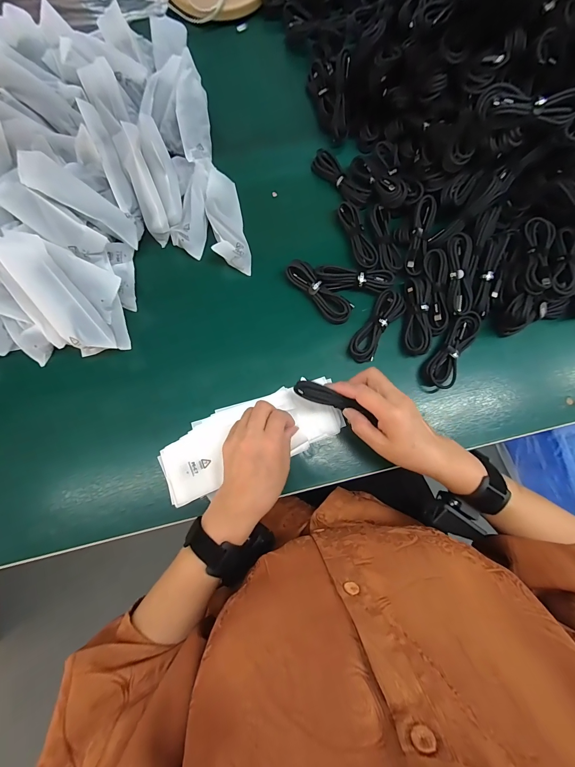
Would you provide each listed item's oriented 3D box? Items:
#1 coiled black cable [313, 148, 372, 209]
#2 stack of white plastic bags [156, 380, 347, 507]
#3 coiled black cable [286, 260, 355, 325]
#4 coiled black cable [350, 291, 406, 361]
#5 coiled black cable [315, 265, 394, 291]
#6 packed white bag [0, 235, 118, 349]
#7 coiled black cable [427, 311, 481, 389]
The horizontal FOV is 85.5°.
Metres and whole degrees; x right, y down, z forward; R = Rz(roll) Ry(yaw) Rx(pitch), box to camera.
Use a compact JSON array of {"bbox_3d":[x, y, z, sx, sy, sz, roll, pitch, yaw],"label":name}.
[{"bbox_3d":[0.082,-0.315,0.478,0.034,0.015,0.109,-42,82,-8],"label":"coiled black cable"},{"bbox_3d":[-0.045,0.068,0.394,0.230,0.028,0.093,-20,80,-5],"label":"stack of white plastic bags"},{"bbox_3d":[0.045,-0.130,0.438,0.036,0.020,0.109,-42,82,-8],"label":"coiled black cable"},{"bbox_3d":[0.124,-0.079,0.427,0.038,0.017,0.104,34,80,6],"label":"coiled black cable"},{"bbox_3d":[0.095,-0.148,0.440,0.108,0.016,0.029,4,79,0],"label":"coiled black cable"},{"bbox_3d":[-0.270,-0.099,0.366,0.048,0.029,0.149,-37,107,-7],"label":"packed white bag"},{"bbox_3d":[0.225,-0.045,0.423,0.037,0.023,0.116,31,80,5],"label":"coiled black cable"}]

